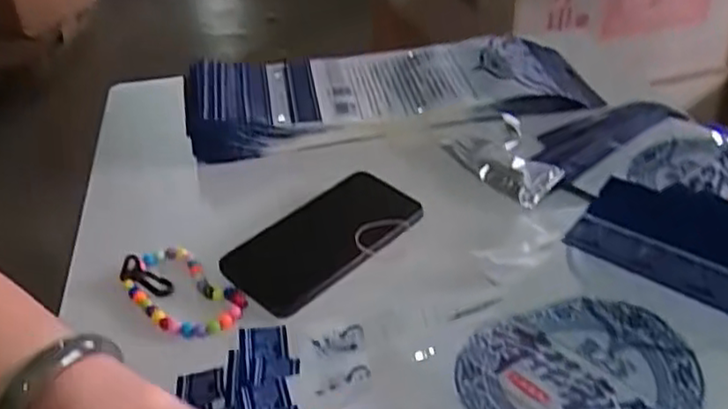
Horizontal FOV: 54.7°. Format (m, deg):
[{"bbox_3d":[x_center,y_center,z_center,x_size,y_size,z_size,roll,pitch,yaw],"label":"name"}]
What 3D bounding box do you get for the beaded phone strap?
[{"bbox_3d":[-0.132,0.062,0.515,0.103,0.026,0.055,26,44,36],"label":"beaded phone strap"}]

